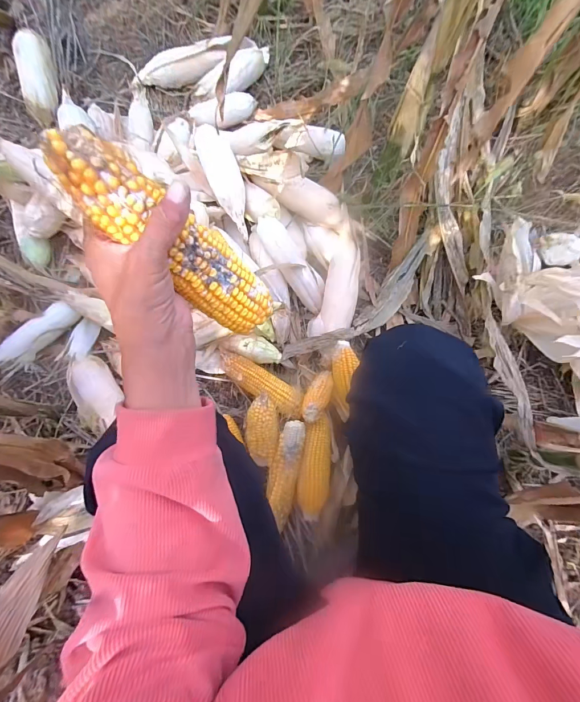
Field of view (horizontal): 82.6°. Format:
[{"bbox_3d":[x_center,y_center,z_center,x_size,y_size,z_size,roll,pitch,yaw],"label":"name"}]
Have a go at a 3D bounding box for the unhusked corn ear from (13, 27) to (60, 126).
[{"bbox_3d":[-0.563,-0.605,0.742,0.073,0.061,0.226,-16,78,-5],"label":"unhusked corn ear"}]

